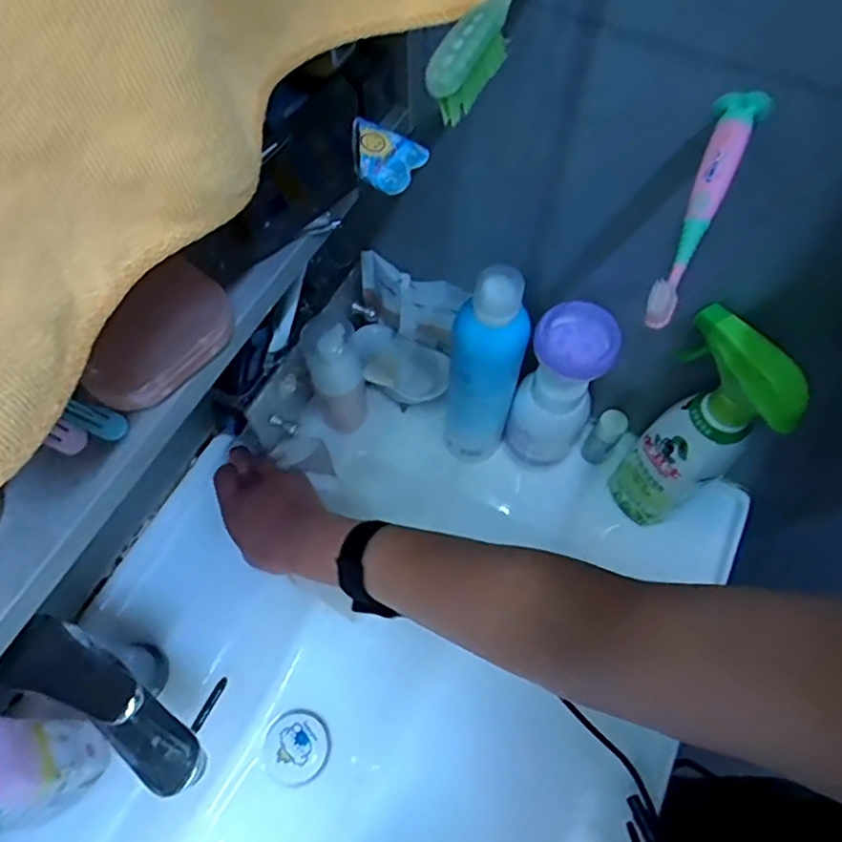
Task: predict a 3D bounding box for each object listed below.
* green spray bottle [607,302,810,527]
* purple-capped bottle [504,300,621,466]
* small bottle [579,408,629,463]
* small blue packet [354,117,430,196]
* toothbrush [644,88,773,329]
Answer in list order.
[{"bbox_3d":[0.213,0.013,0.500,0.086,0.216,0.061,39,69,17],"label":"green spray bottle"},{"bbox_3d":[0.119,-0.024,0.537,0.065,0.164,0.064,0,63,-1],"label":"purple-capped bottle"},{"bbox_3d":[0.175,0.017,0.599,0.026,0.074,0.025,0,63,-1],"label":"small bottle"},{"bbox_3d":[-0.021,-0.155,0.363,0.045,0.010,0.038,25,71,-20],"label":"small blue packet"},{"bbox_3d":[0.138,-0.108,0.303,0.022,0.028,0.141,25,65,11],"label":"toothbrush"}]

